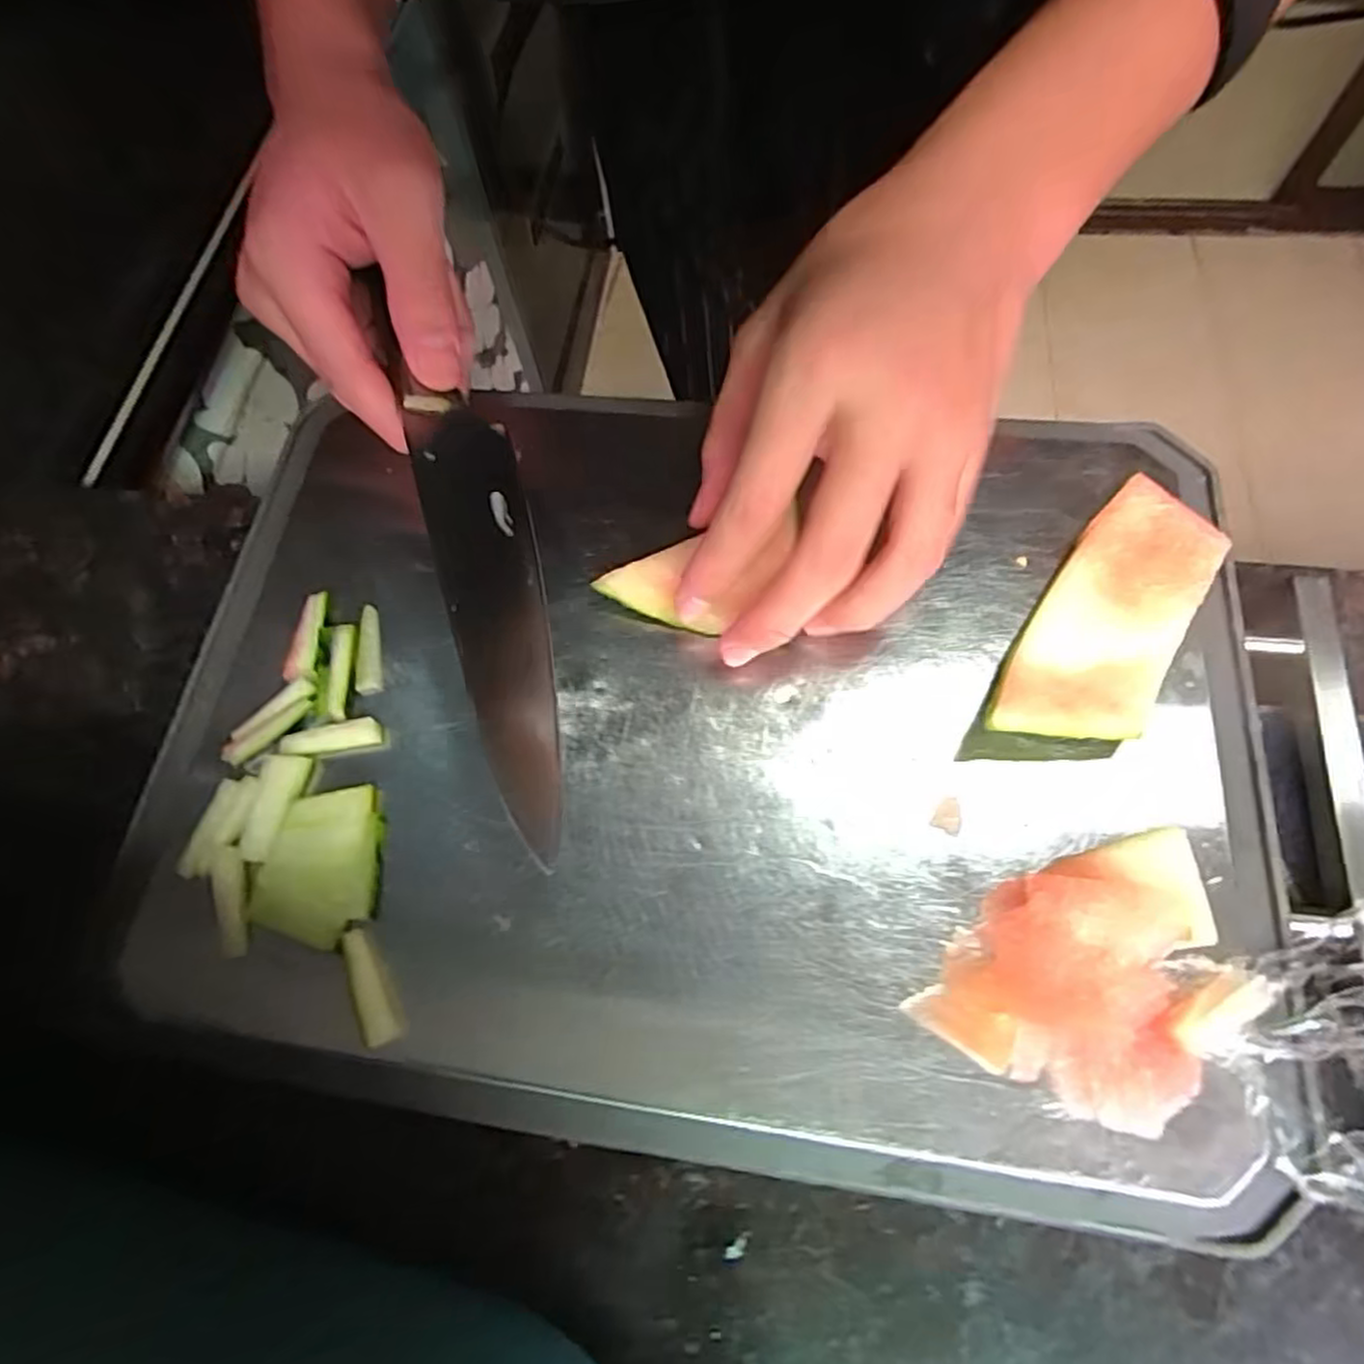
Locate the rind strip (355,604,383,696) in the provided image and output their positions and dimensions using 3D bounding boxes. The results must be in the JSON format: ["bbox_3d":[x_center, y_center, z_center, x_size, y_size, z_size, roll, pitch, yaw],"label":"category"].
[{"bbox_3d":[-0.117,-0.013,0.269,0.008,0.004,0.036,-7,67,-1],"label":"rind strip"}]

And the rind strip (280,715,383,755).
[{"bbox_3d":[-0.125,0.020,0.255,0.034,0.004,0.011,-13,68,-4],"label":"rind strip"}]

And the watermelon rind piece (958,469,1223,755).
[{"bbox_3d":[0.140,-0.014,0.242,0.044,0.030,0.105,33,72,14],"label":"watermelon rind piece"}]

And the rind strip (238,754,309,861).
[{"bbox_3d":[-0.141,0.043,0.246,0.013,0.005,0.036,12,68,6],"label":"rind strip"}]

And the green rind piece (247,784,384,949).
[{"bbox_3d":[-0.120,0.060,0.240,0.041,0.005,0.049,2,67,2],"label":"green rind piece"}]

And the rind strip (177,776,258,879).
[{"bbox_3d":[-0.157,0.049,0.244,0.014,0.005,0.035,14,68,7],"label":"rind strip"}]

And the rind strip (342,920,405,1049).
[{"bbox_3d":[-0.098,0.093,0.224,0.011,0.004,0.038,-27,69,-10],"label":"rind strip"}]

